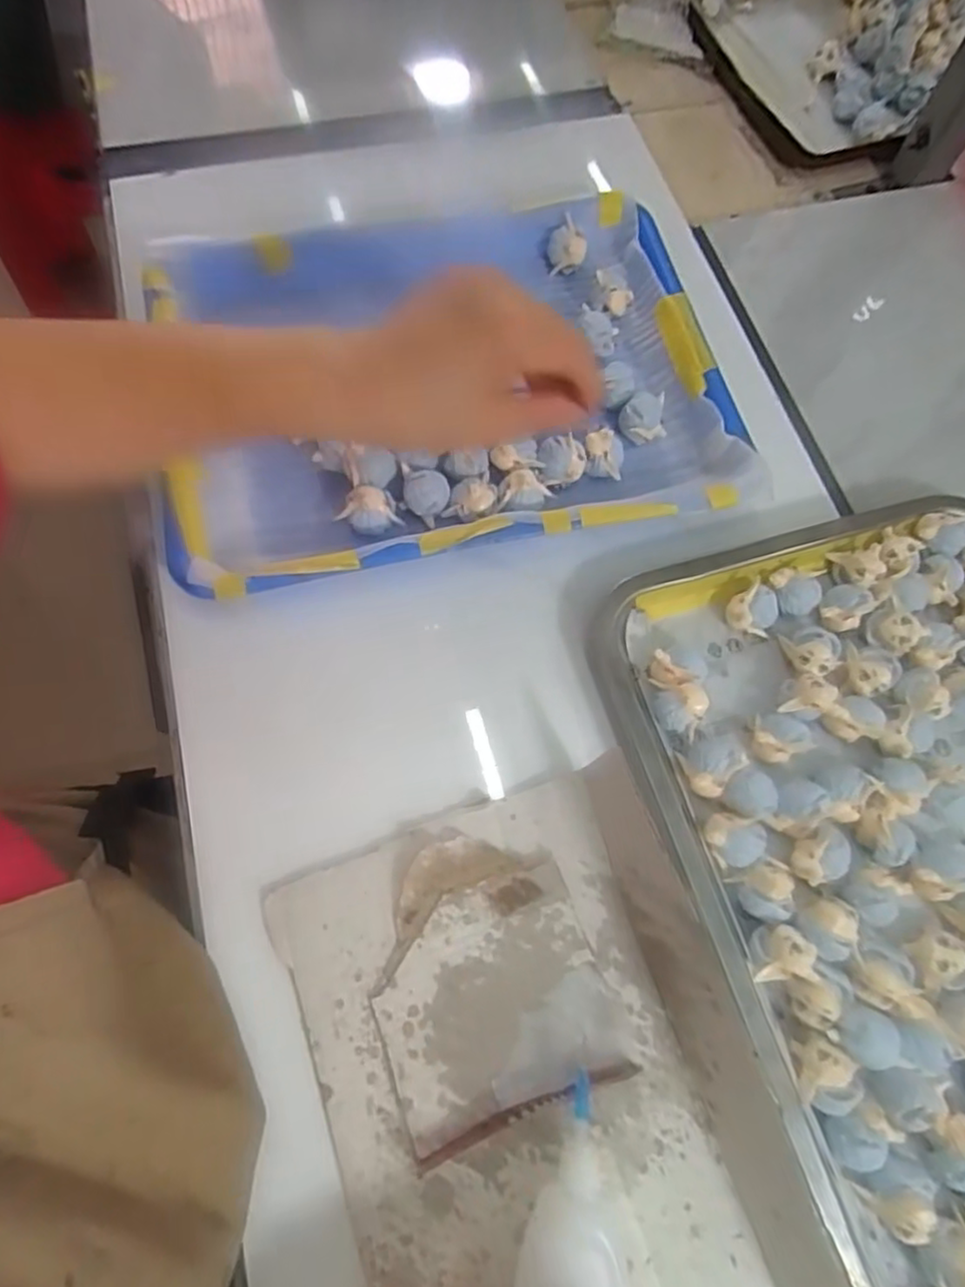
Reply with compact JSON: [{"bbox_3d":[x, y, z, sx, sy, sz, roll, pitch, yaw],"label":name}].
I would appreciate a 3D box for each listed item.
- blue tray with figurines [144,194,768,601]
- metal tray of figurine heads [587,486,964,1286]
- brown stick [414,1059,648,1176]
[{"bbox_3d":[-0.025,-0.169,0.422,0.328,0.033,0.261,-12,69,-7],"label":"blue tray with figurines"},{"bbox_3d":[0.215,0.094,0.326,0.264,0.037,0.344,-15,70,-8],"label":"metal tray of figurine heads"},{"bbox_3d":[0.021,0.200,0.292,0.100,0.010,0.008,-18,70,-10],"label":"brown stick"}]

